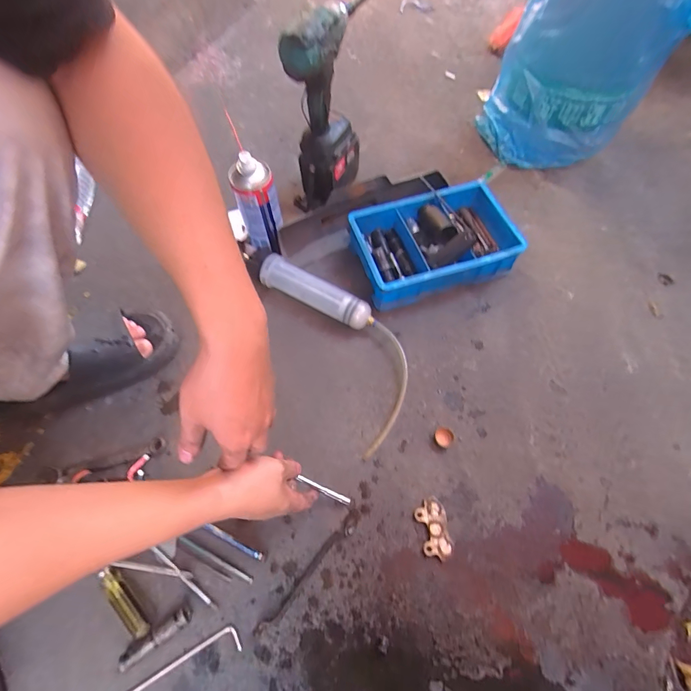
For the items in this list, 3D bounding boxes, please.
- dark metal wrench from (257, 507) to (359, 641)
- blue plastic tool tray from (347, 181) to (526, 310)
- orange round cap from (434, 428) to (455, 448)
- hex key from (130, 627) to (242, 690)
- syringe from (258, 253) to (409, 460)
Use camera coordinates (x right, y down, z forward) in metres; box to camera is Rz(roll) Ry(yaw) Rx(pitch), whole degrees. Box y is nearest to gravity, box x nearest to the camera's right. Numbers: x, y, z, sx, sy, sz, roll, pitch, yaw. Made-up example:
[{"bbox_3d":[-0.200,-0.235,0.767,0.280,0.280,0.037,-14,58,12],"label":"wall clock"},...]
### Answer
[{"bbox_3d":[-0.040,0.277,0.454,0.018,0.012,0.172,38,70,18],"label":"dark metal wrench"},{"bbox_3d":[0.149,-0.177,0.642,0.257,0.071,0.165,-16,64,-7],"label":"blue plastic tool tray"},{"bbox_3d":[0.141,0.133,0.528,0.026,0.012,0.025,0,63,1],"label":"orange round cap"},{"bbox_3d":[-0.189,0.366,0.416,0.141,0.004,0.026,-23,65,-10],"label":"hex key"},{"bbox_3d":[-0.011,-0.023,0.588,0.137,0.047,0.364,-30,67,-14],"label":"syringe"}]

